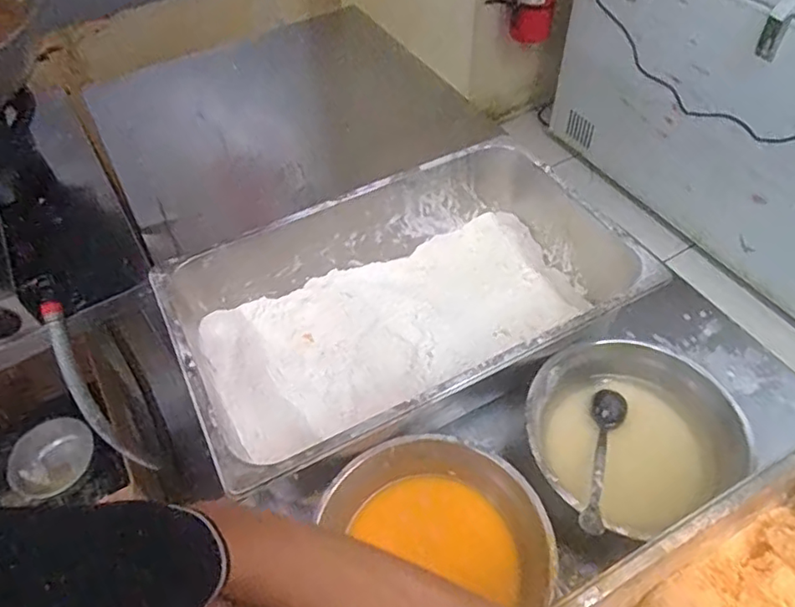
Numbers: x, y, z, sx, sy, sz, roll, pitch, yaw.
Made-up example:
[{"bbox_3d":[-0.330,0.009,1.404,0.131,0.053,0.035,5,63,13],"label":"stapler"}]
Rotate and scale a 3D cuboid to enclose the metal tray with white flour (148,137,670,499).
[{"bbox_3d":[0.017,0.001,0.736,0.541,0.143,0.329,-24,54,-15],"label":"metal tray with white flour"}]

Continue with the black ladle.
[{"bbox_3d":[0.218,0.166,0.623,0.035,0.039,0.193,17,35,16],"label":"black ladle"}]

